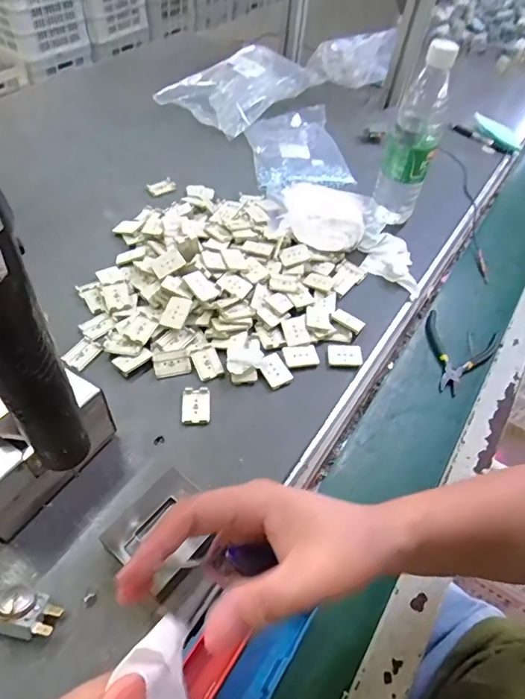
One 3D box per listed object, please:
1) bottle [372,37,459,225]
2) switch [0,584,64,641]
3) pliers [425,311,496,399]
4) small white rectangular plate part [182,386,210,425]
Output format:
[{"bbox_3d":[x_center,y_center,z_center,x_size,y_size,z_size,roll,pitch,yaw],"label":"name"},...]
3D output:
[{"bbox_3d":[0.197,-0.275,0.613,0.063,0.235,0.058,18,52,6],"label":"bottle"},{"bbox_3d":[-0.174,0.191,0.334,0.045,0.031,0.031,11,52,1],"label":"switch"},{"bbox_3d":[0.244,0.005,0.582,0.090,0.010,0.121,23,53,10],"label":"pliers"},{"bbox_3d":[-0.067,0.057,0.468,0.028,0.006,0.041,-1,52,-8],"label":"small white rectangular plate part"}]

